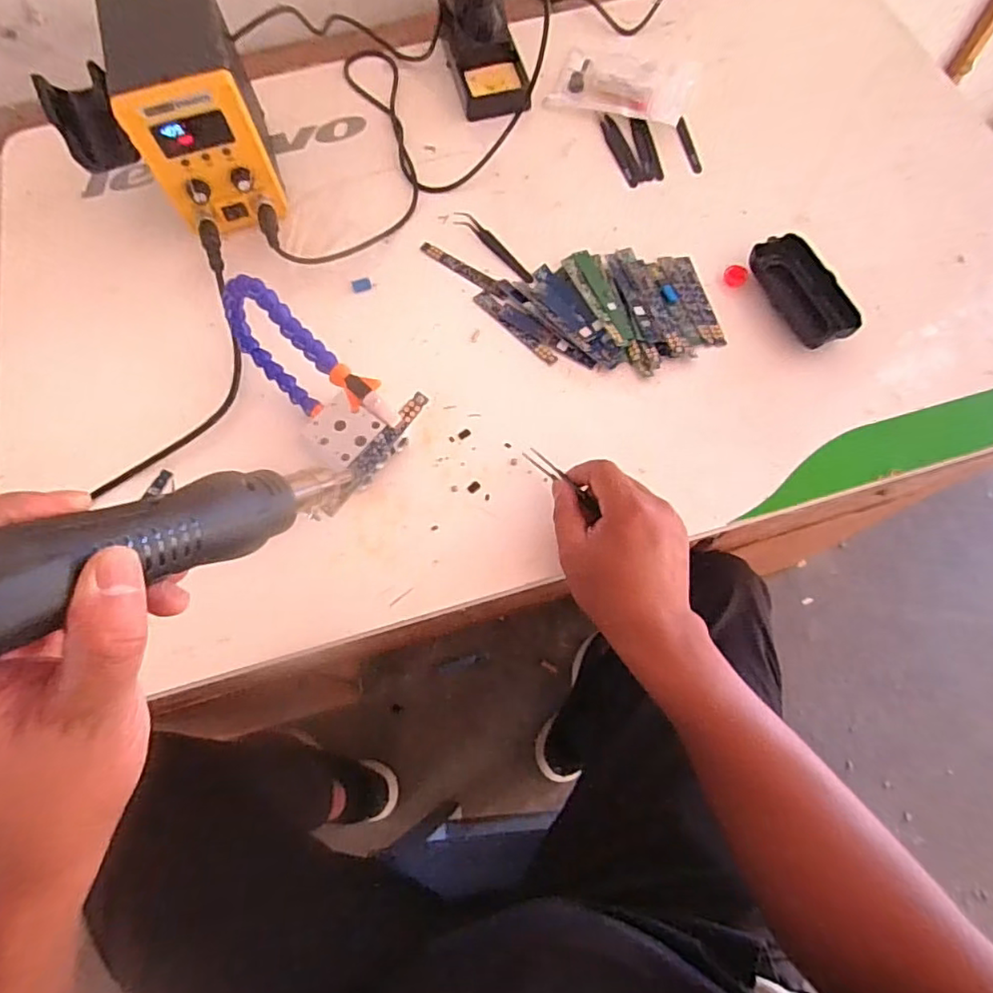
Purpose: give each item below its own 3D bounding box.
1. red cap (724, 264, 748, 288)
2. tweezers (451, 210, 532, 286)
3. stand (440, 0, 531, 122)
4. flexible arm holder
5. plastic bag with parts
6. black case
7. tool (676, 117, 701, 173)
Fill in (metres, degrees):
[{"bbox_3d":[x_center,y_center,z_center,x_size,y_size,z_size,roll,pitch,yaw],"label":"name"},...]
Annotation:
[{"bbox_3d":[0.219,-0.202,0.540,0.020,0.010,0.021,-1,69,2],"label":"red cap"},{"bbox_3d":[-0.002,-0.239,0.562,0.015,0.005,0.109,-40,73,-12],"label":"tweezers"},{"bbox_3d":[-0.013,-0.474,0.615,0.075,0.083,0.124,-14,70,-3],"label":"stand"},{"bbox_3d":[-0.144,-0.084,0.454,0.192,0.111,0.055,42,76,15],"label":"flexible arm holder"},{"bbox_3d":[0.137,-0.445,0.632,0.145,0.019,0.093,16,71,8],"label":"plastic bag with parts"},{"bbox_3d":[0.273,-0.182,0.524,0.056,0.024,0.106,-20,70,-6],"label":"black case"},{"bbox_3d":[0.197,-0.357,0.600,0.011,0.004,0.063,-15,82,-4],"label":"tool"}]

